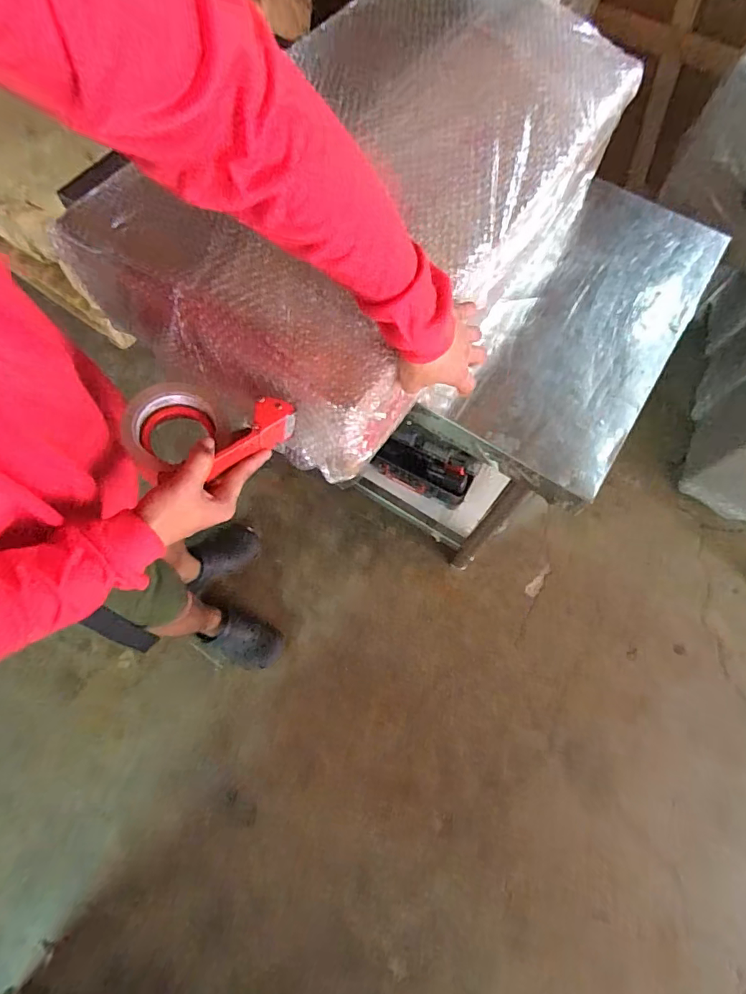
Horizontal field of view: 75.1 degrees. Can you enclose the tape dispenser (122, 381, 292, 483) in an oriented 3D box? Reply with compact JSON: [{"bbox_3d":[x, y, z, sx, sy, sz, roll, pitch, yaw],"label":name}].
[{"bbox_3d":[-0.170,-0.065,0.515,0.166,0.059,0.098,2,70,-10],"label":"tape dispenser"}]

